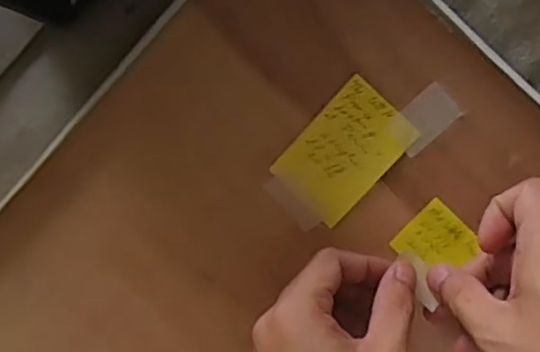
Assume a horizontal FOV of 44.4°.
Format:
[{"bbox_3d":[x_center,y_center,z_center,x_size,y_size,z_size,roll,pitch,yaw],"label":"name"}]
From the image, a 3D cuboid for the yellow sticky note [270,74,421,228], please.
[{"bbox_3d":[0.043,-0.013,0.383,0.050,0.004,0.074,43,99,4],"label":"yellow sticky note"}]

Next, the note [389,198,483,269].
[{"bbox_3d":[0.096,0.039,0.377,0.038,0.005,0.037,44,99,4],"label":"note"}]

